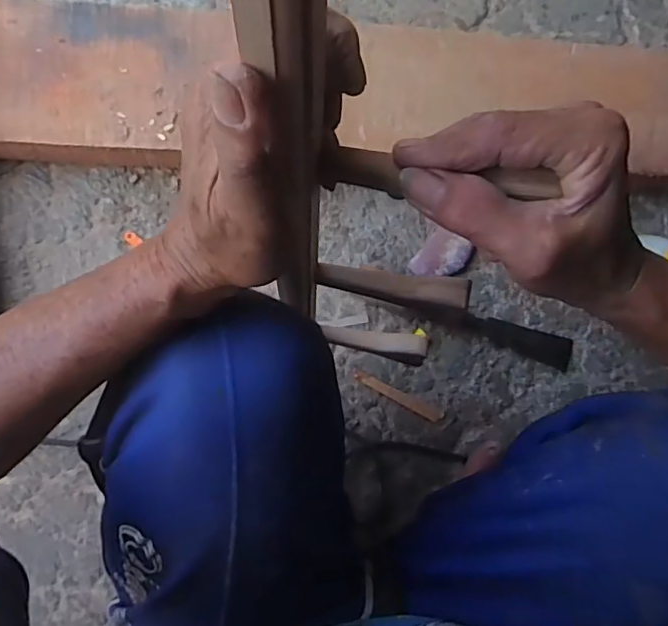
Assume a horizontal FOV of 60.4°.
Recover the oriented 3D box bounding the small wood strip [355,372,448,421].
[{"bbox_3d":[0.079,0.102,0.689,0.117,0.010,0.015,26,85,-6],"label":"small wood strip"}]

